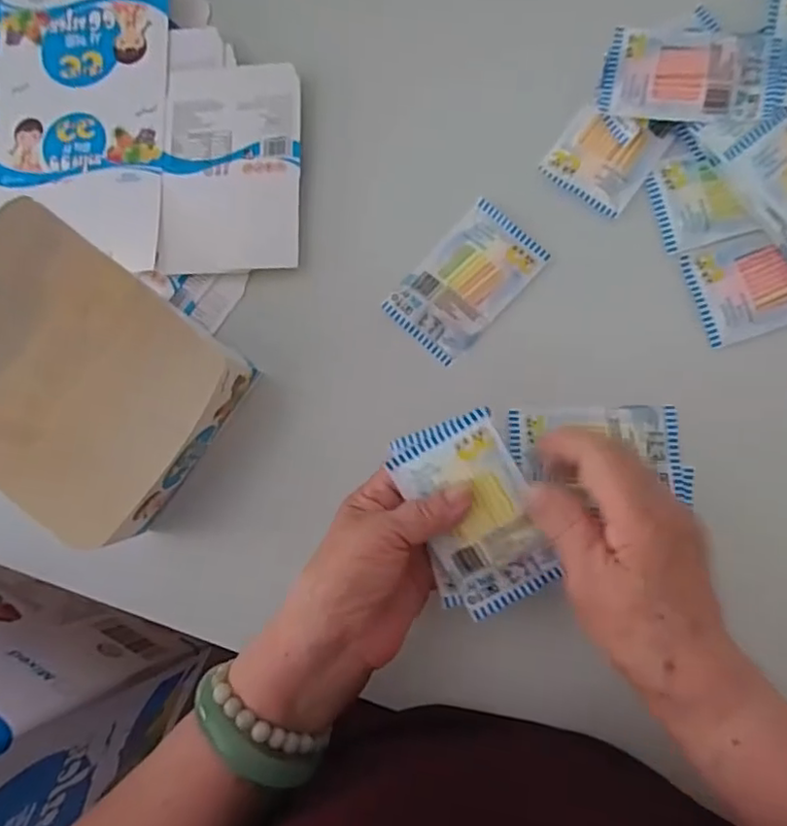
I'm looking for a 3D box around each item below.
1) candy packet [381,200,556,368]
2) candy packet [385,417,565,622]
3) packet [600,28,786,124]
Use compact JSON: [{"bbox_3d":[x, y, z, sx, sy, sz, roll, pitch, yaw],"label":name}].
[{"bbox_3d":[0.049,-0.090,0.418,0.064,0.010,0.101,44,91,11],"label":"candy packet"},{"bbox_3d":[0.048,0.059,0.339,0.063,0.015,0.099,-28,85,7],"label":"candy packet"},{"bbox_3d":[0.190,-0.218,0.395,0.100,0.019,0.059,12,85,10],"label":"packet"}]

